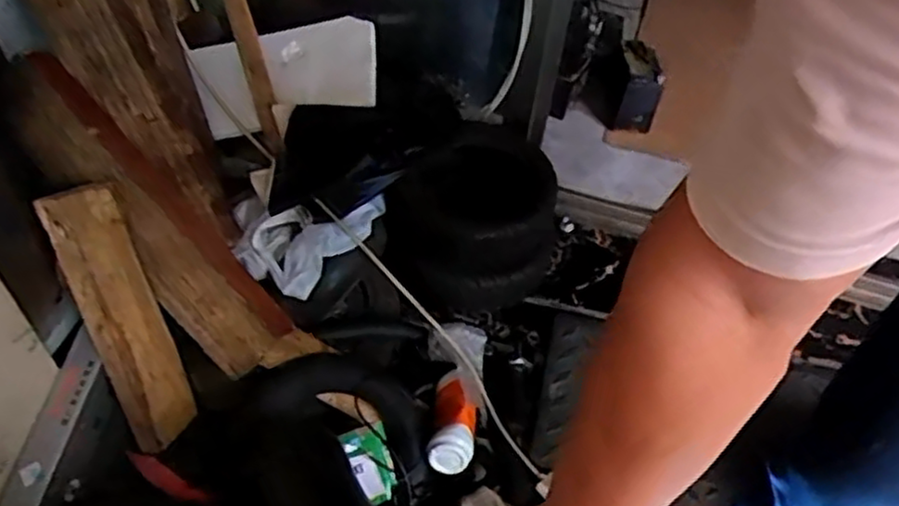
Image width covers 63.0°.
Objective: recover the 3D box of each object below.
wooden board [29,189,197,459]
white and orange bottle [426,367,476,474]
[{"bbox_3d":[-0.402,0.082,0.919,0.044,0.348,0.094,0,26,29],"label":"wooden board"},{"bbox_3d":[0.006,0.231,0.998,0.067,0.073,0.138,3,33,-3],"label":"white and orange bottle"}]

